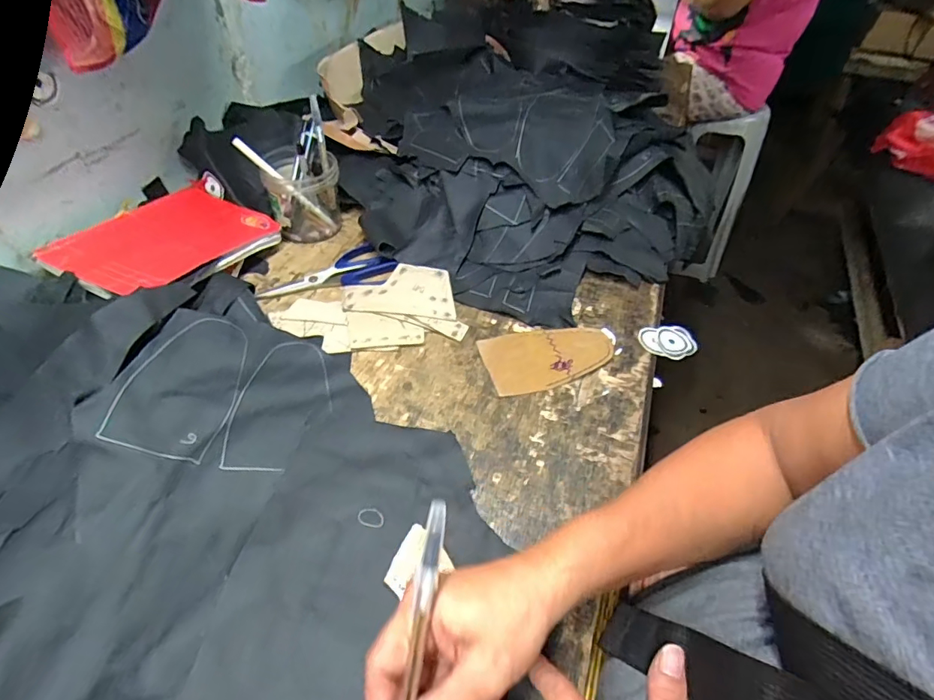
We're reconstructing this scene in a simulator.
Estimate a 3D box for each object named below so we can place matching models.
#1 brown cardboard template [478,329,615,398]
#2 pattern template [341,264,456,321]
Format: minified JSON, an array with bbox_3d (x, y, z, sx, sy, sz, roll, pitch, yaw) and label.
[{"bbox_3d":[0.087,0.007,0.515,0.136,0.005,0.079,-8,50,-10],"label":"brown cardboard template"},{"bbox_3d":[-0.075,-0.070,0.564,0.123,0.006,0.074,5,56,-1],"label":"pattern template"}]

